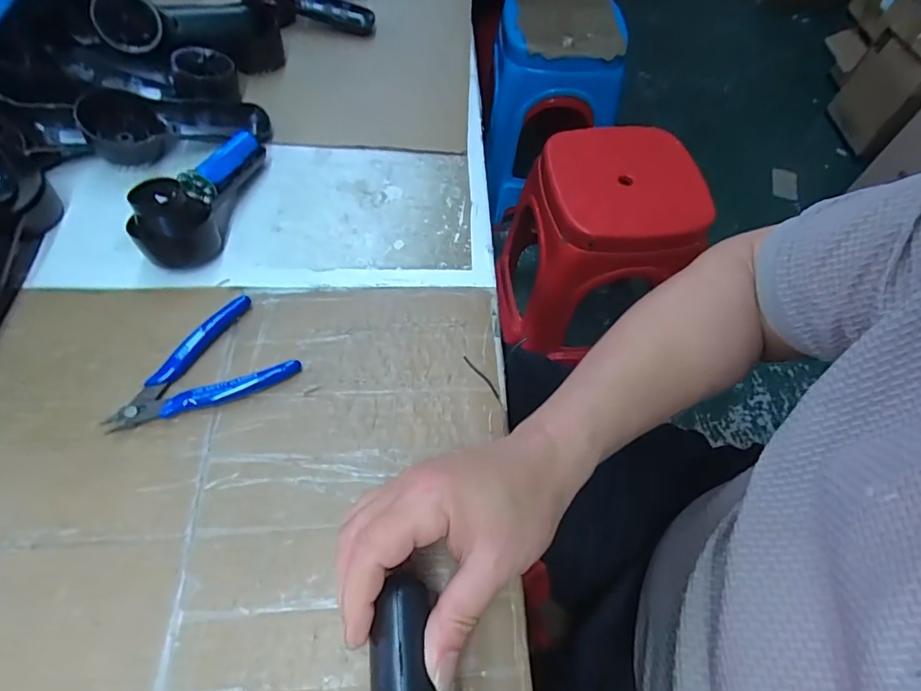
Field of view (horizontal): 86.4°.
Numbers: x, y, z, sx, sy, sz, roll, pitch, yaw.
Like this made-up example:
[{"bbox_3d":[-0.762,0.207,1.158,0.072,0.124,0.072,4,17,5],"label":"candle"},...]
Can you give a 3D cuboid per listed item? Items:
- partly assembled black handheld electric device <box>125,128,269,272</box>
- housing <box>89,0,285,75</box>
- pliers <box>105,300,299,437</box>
[{"bbox_3d":[-0.215,-0.131,0.408,0.051,0.052,0.144,10,60,2],"label":"partly assembled black handheld electric device"},{"bbox_3d":[-0.268,-0.318,0.494,0.163,0.051,0.055,-9,59,-28],"label":"housing"},{"bbox_3d":[-0.183,0.022,0.342,0.116,0.015,0.073,-37,68,-22],"label":"pliers"}]

